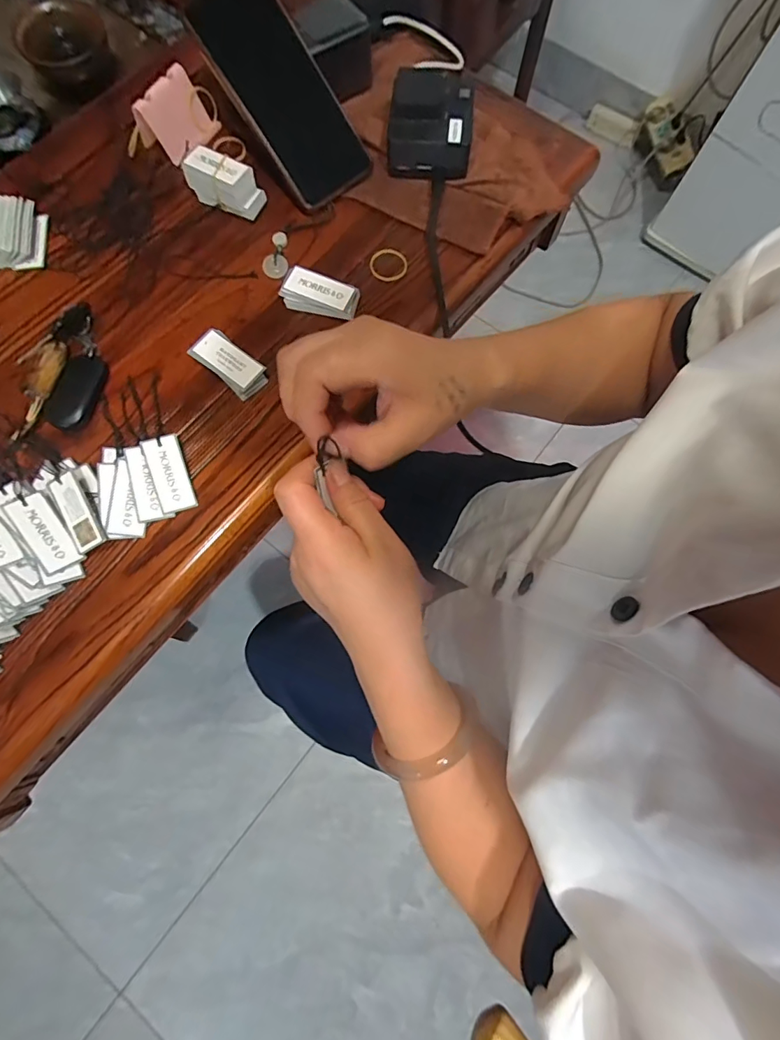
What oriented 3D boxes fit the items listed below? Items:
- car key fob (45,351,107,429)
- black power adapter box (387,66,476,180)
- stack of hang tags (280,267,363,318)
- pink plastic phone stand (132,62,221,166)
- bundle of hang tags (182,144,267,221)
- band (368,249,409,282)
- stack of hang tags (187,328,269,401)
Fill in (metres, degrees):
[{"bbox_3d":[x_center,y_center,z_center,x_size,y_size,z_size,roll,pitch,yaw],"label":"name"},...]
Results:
[{"bbox_3d":[-0.254,-0.104,0.371,0.035,0.010,0.065,12,76,3],"label":"car key fob"},{"bbox_3d":[0.037,-0.354,0.410,0.071,0.047,0.073,7,76,2],"label":"black power adapter box"},{"bbox_3d":[-0.058,-0.189,0.384,0.063,0.016,0.029,16,76,4],"label":"stack of hang tags"},{"bbox_3d":[-0.195,-0.373,0.422,0.034,0.041,0.068,40,79,9],"label":"pink plastic phone stand"},{"bbox_3d":[-0.148,-0.297,0.405,0.066,0.034,0.028,27,77,7],"label":"bundle of hang tags"},{"bbox_3d":[-0.001,-0.223,0.401,0.033,0.004,0.035,9,76,2],"label":"band"},{"bbox_3d":[-0.129,-0.126,0.370,0.060,0.014,0.029,39,79,9],"label":"stack of hang tags"}]

